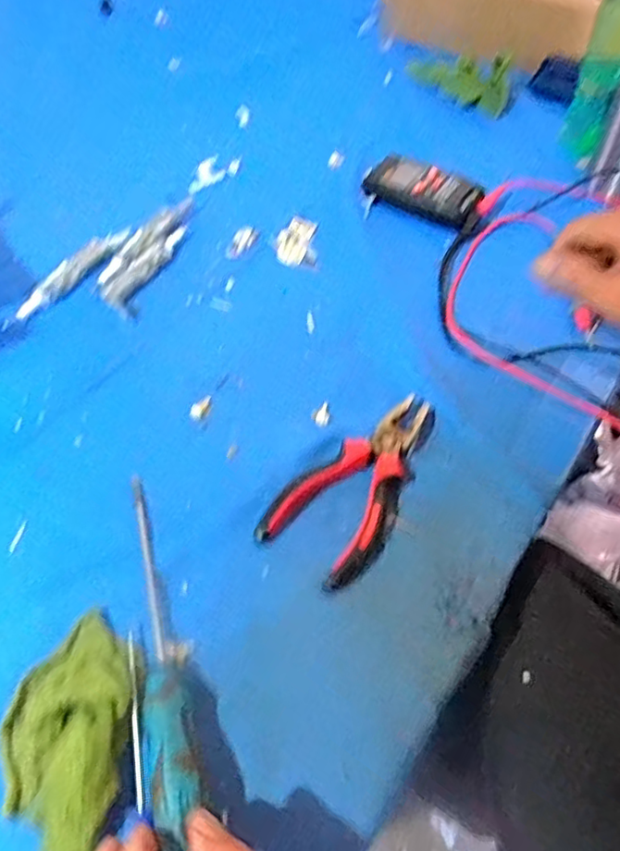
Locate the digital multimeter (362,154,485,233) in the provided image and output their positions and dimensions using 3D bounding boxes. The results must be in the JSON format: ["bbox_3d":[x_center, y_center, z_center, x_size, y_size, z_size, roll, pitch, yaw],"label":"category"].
[{"bbox_3d":[0.113,-0.235,0.606,0.126,0.029,0.056,36,66,23],"label":"digital multimeter"}]

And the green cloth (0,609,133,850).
[{"bbox_3d":[-0.140,0.183,0.349,0.077,0.023,0.135,-17,58,-7],"label":"green cloth"}]

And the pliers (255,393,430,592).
[{"bbox_3d":[0.037,0.039,0.438,0.078,0.014,0.153,31,64,21],"label":"pliers"}]

